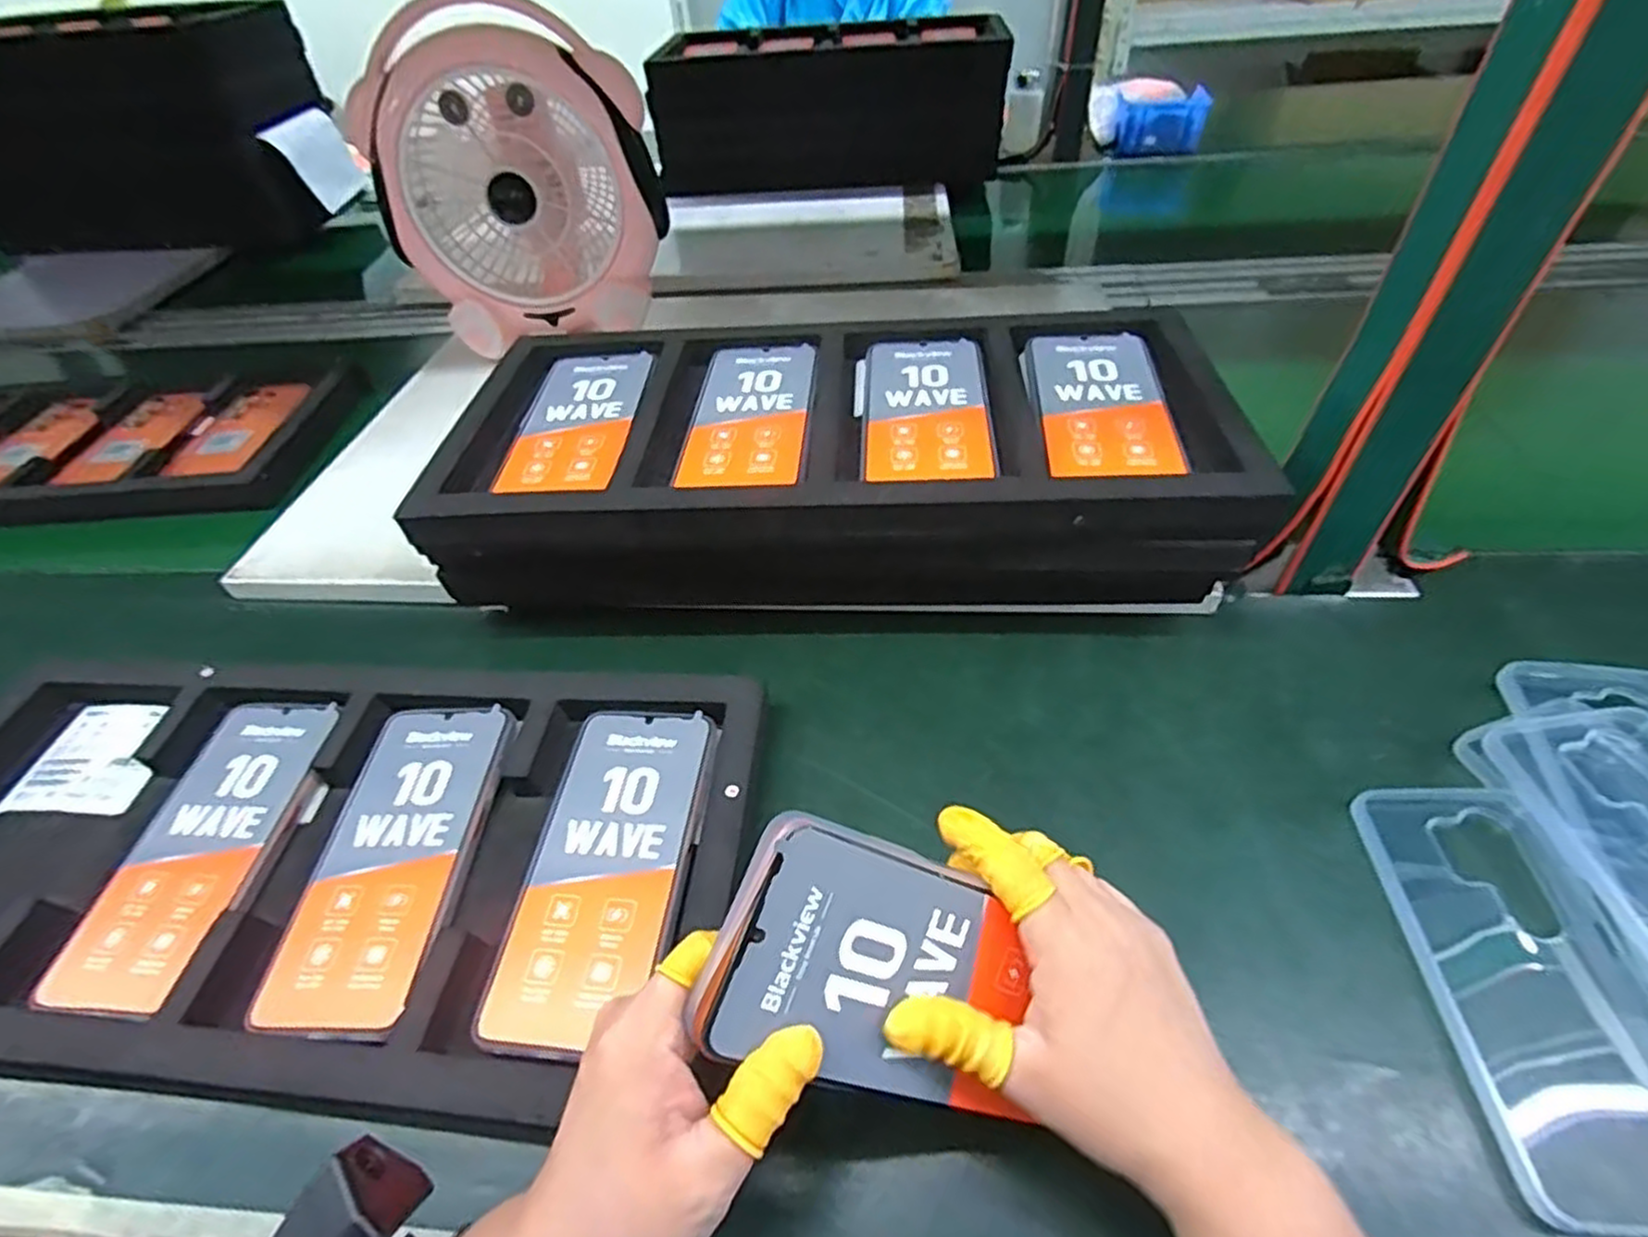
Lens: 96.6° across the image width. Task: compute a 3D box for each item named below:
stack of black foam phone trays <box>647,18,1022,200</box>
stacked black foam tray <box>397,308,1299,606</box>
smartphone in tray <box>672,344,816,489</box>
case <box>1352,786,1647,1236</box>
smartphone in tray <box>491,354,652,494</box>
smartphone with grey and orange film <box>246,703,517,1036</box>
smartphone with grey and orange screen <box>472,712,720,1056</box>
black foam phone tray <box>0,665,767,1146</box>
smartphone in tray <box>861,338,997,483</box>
[{"bbox_3d":[0.006,-0.731,1.068,0.476,0.171,0.179,-4,47,2],"label":"stack of black foam phone trays"},{"bbox_3d":[0.002,-0.102,0.506,0.477,0.119,0.221,-1,47,5],"label":"stacked black foam tray"},{"bbox_3d":[-0.047,-0.137,0.484,0.074,0.013,0.159,0,47,6],"label":"smartphone in tray"},{"bbox_3d":[0.307,0.154,0.320,0.083,0.017,0.172,-1,47,5],"label":"case"},{"bbox_3d":[-0.164,-0.134,0.492,0.076,0.010,0.159,-3,47,3],"label":"smartphone in tray"},{"bbox_3d":[-0.225,0.121,0.385,0.080,0.016,0.168,0,45,4],"label":"smartphone with grey and orange film"},{"bbox_3d":[-0.107,0.122,0.371,0.084,0.005,0.168,2,52,10],"label":"smartphone with grey and orange screen"},{"bbox_3d":[-0.280,0.121,0.392,0.478,0.042,0.222,1,47,7],"label":"black foam phone tray"},{"bbox_3d":[0.066,-0.138,0.473,0.074,0.009,0.163,0,47,6],"label":"smartphone in tray"}]

